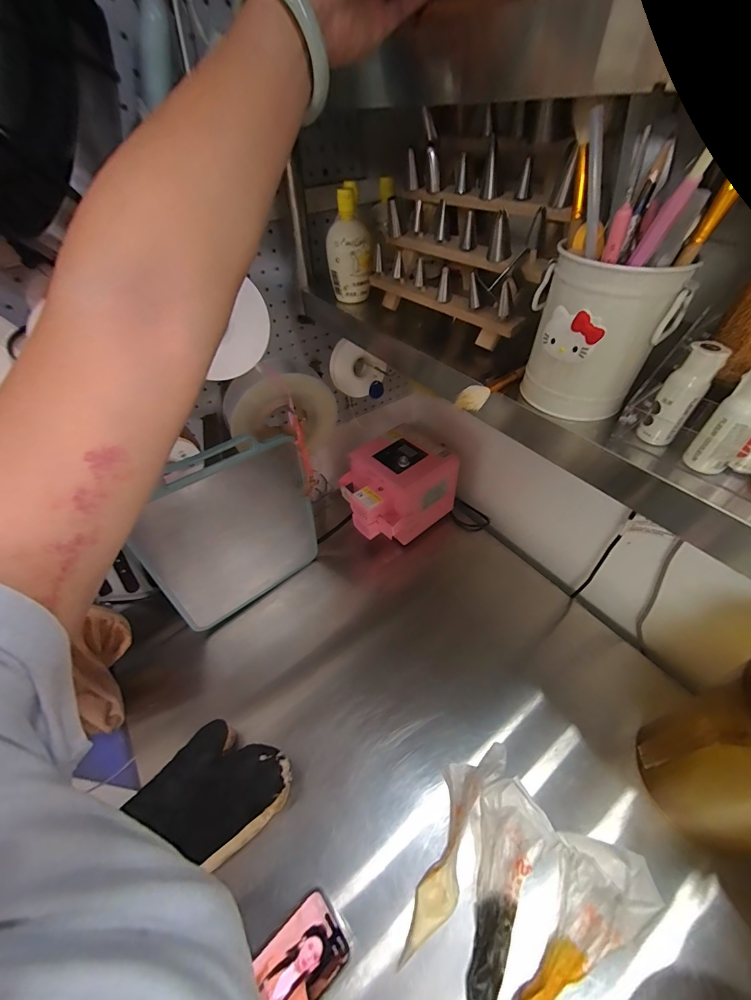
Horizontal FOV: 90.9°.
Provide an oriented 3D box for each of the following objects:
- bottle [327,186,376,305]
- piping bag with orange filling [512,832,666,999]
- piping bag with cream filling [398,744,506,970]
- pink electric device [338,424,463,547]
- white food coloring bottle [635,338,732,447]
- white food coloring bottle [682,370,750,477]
[{"bbox_3d":[-0.033,-0.332,0.489,0.059,0.119,0.044,-4,47,0],"label":"bottle"},{"bbox_3d":[0.220,0.505,0.446,0.251,0.065,0.091,-23,50,-18],"label":"piping bag with orange filling"},{"bbox_3d":[0.100,0.451,0.495,0.062,0.063,0.244,23,52,23],"label":"piping bag with cream filling"},{"bbox_3d":[0.044,-0.026,0.837,0.218,0.171,0.190,-31,53,-24],"label":"pink electric device"},{"bbox_3d":[0.218,-0.074,0.266,0.019,0.072,0.025,-36,55,-27],"label":"white food coloring bottle"},{"bbox_3d":[0.235,-0.050,0.242,0.020,0.073,0.023,-29,52,-22],"label":"white food coloring bottle"}]

